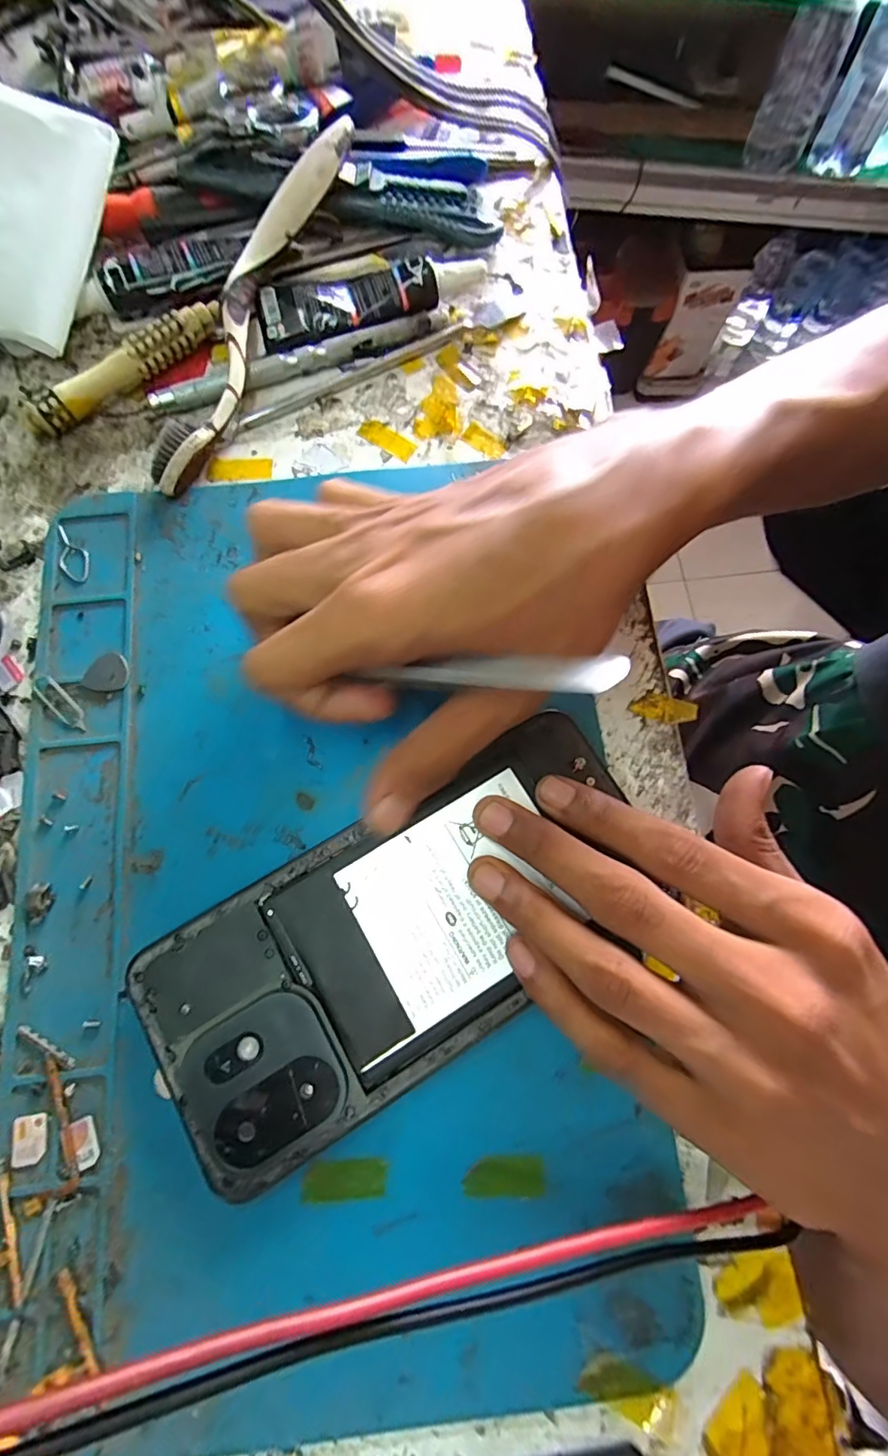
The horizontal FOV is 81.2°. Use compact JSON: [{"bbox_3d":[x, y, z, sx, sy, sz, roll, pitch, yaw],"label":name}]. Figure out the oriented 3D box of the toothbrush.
[{"bbox_3d":[-0.076,-0.175,0.212,0.016,0.030,0.175,19,76,3],"label":"toothbrush"}]

